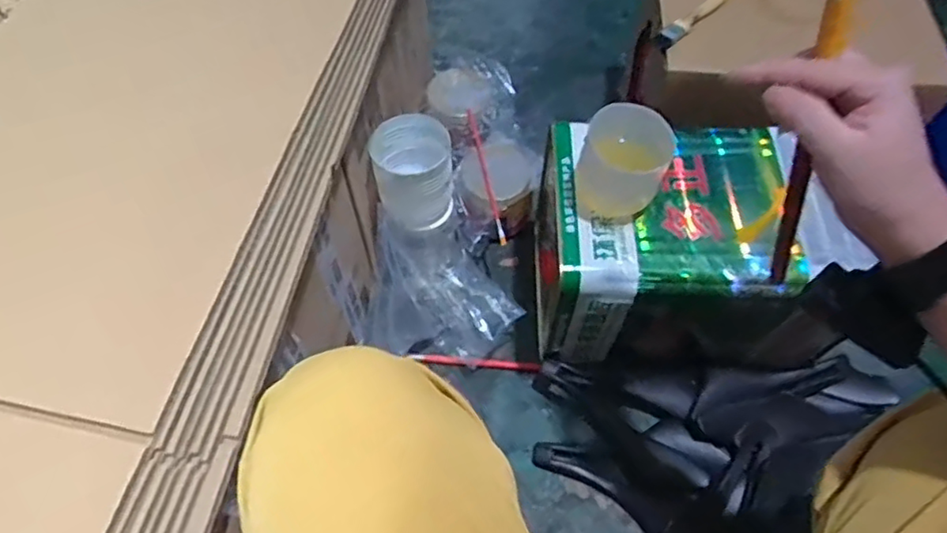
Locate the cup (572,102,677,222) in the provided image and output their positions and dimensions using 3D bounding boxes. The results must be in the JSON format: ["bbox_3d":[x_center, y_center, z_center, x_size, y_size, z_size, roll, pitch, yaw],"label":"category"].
[{"bbox_3d":[0.157,-0.110,0.663,0.088,0.106,0.086,0,60,0],"label":"cup"}]

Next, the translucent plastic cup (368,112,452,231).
[{"bbox_3d":[-0.073,-0.113,0.775,0.089,0.121,0.097,0,60,0],"label":"translucent plastic cup"}]

